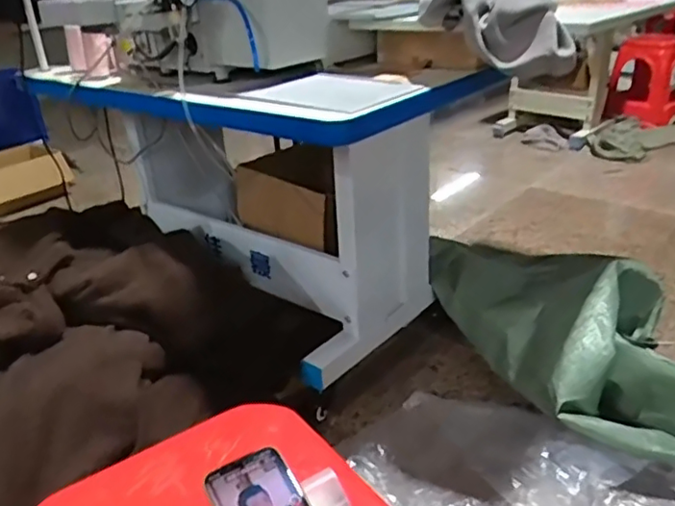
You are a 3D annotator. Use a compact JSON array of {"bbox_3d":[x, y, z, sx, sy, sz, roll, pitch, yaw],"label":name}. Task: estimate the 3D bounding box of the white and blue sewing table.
[{"bbox_3d":[-0.182,-0.127,1.491,0.910,0.639,0.526,18,33,36],"label":"white and blue sewing table"}]

